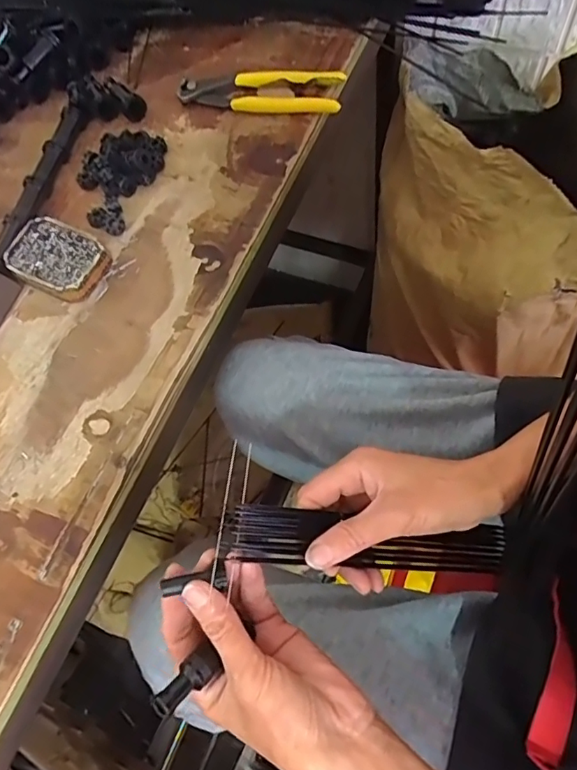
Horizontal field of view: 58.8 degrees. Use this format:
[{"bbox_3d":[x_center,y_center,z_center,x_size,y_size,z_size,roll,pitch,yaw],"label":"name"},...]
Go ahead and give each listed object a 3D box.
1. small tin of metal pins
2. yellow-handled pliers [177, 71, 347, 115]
[{"bbox_3d":[-0.206,-0.113,0.458,0.089,0.021,0.062,24,72,11],"label":"small tin of metal pins"},{"bbox_3d":[-0.028,-0.288,0.504,0.162,0.019,0.043,9,76,14],"label":"yellow-handled pliers"}]

